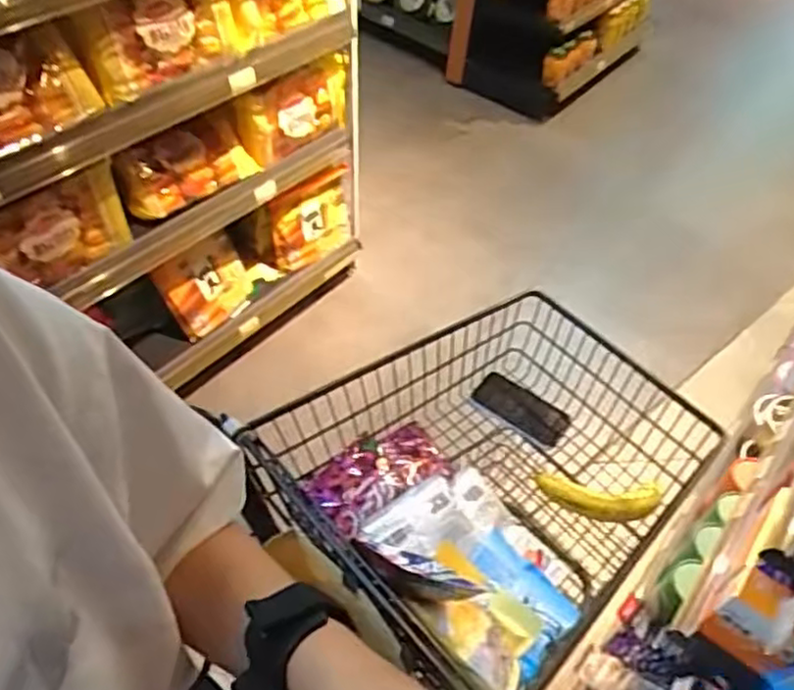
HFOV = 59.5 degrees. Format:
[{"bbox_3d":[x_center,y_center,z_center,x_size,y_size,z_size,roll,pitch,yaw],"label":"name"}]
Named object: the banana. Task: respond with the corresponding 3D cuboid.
[{"bbox_3d":[0.294,0.229,1.031,0.175,0.048,0.053,10,49,3],"label":"banana"}]

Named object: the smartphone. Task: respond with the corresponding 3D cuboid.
[{"bbox_3d":[0.203,0.106,1.140,0.155,0.014,0.068,34,77,17],"label":"smartphone"}]

